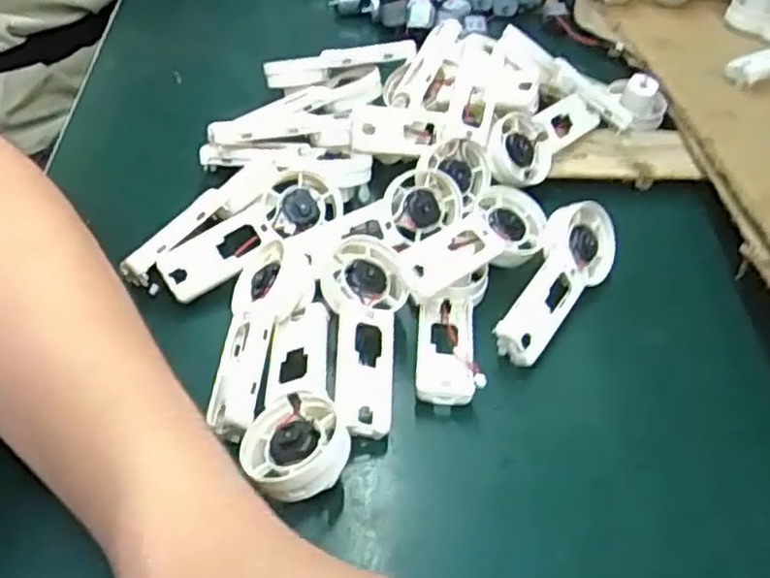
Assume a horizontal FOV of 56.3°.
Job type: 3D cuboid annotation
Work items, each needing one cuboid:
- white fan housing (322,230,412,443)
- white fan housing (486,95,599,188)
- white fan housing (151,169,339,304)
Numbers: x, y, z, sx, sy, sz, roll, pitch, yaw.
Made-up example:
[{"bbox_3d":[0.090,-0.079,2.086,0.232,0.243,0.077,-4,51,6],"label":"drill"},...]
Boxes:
[{"bbox_3d":[-0.008,0.016,0.308,0.036,0.028,0.094,-1,49,-5],"label":"white fan housing"},{"bbox_3d":[0.089,-0.087,0.408,0.086,0.013,0.039,-33,101,-29],"label":"white fan housing"},{"bbox_3d":[-0.061,-0.023,0.343,0.090,0.025,0.035,-36,59,-29],"label":"white fan housing"}]

